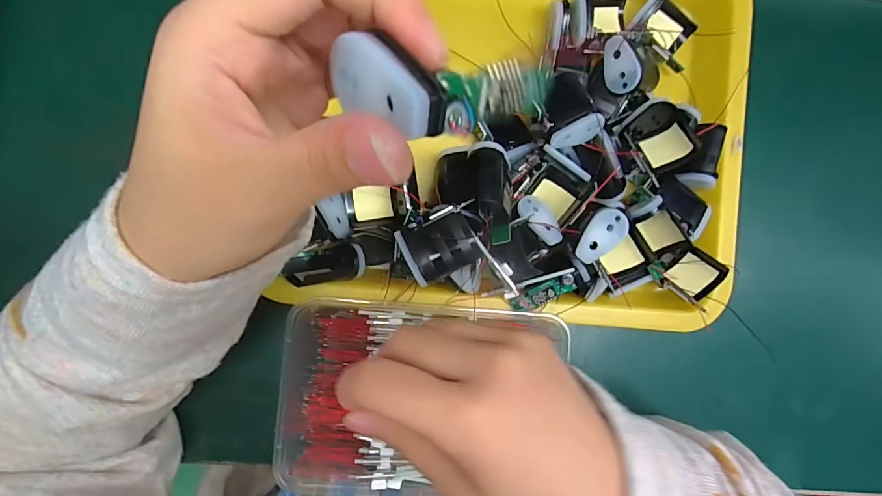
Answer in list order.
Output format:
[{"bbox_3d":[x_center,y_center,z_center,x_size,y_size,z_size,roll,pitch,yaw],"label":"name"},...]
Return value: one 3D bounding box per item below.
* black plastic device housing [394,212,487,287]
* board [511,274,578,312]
[{"bbox_3d":[-0.003,-0.001,0.257,0.041,0.034,0.034,-29,93,-7],"label":"black plastic device housing"},{"bbox_3d":[0.065,0.028,0.273,0.041,0.006,0.015,-24,92,7],"label":"board"}]

